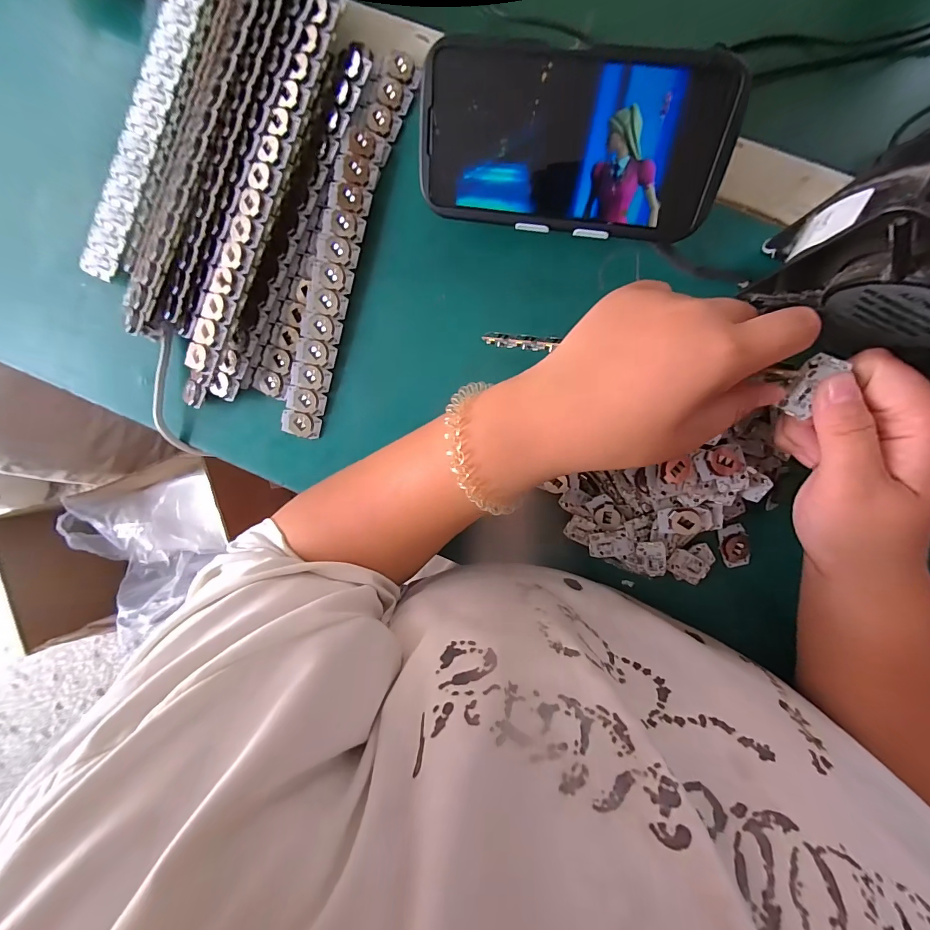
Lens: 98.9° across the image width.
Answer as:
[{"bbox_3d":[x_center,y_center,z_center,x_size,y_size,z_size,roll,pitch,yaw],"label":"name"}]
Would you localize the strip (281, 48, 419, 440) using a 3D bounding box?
[{"bbox_3d":[-0.088,-0.151,0.286,0.030,0.006,0.269,18,97,2],"label":"strip"}]

